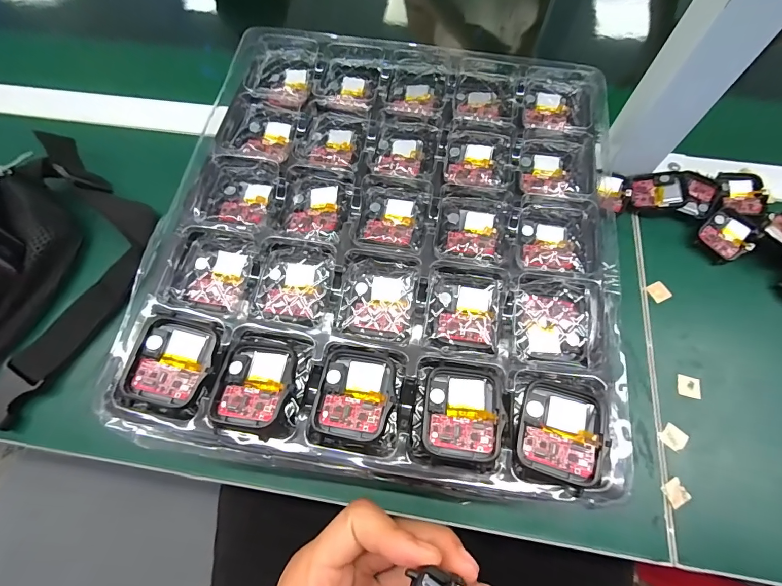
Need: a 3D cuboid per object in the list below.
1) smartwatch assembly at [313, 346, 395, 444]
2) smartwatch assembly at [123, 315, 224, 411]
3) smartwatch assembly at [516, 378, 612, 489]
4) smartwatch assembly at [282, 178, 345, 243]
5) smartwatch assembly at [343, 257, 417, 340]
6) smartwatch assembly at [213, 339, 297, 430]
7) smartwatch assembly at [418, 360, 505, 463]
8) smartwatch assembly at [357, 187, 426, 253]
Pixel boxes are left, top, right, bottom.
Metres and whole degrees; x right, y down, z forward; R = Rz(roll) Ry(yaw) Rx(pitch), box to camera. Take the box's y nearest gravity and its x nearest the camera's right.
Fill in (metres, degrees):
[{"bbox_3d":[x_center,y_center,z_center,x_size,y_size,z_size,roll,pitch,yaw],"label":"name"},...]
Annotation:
[{"bbox_3d":[-0.018,0.049,0.185,0.036,0.008,0.043,11,67,6],"label":"smartwatch assembly"},{"bbox_3d":[-0.111,0.036,0.192,0.038,0.011,0.044,11,67,5],"label":"smartwatch assembly"},{"bbox_3d":[0.081,0.064,0.176,0.036,0.011,0.042,19,68,9],"label":"smartwatch assembly"},{"bbox_3d":[-0.050,-0.053,0.240,0.036,0.010,0.048,2,67,2],"label":"smartwatch assembly"},{"bbox_3d":[-0.007,0.004,0.216,0.038,0.007,0.045,9,67,5],"label":"smartwatch assembly"},{"bbox_3d":[-0.067,0.045,0.189,0.036,0.011,0.044,7,67,4],"label":"smartwatch assembly"},{"bbox_3d":[0.035,0.057,0.182,0.036,0.008,0.044,8,67,4],"label":"smartwatch assembly"},{"bbox_3d":[0.001,-0.047,0.238,0.040,0.007,0.043,11,67,5],"label":"smartwatch assembly"}]

